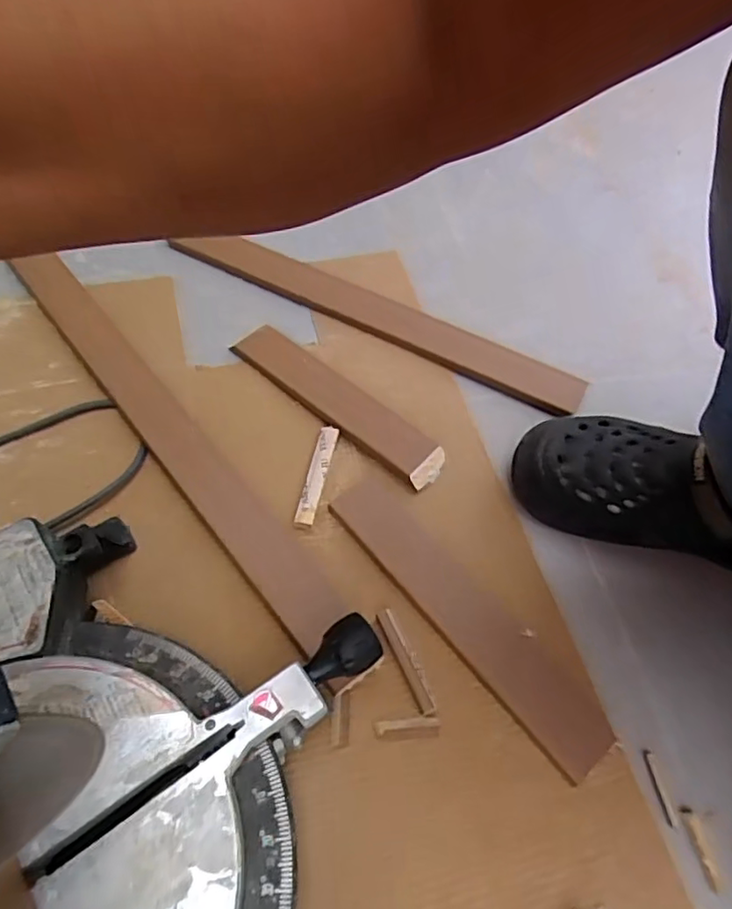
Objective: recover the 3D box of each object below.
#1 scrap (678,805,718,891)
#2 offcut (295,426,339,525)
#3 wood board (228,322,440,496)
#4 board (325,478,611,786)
[{"bbox_3d":[0.244,0.286,0.434,0.013,0.006,0.051,-8,58,-9],"label":"scrap"},{"bbox_3d":[-0.047,0.019,0.582,0.018,0.012,0.106,12,57,4],"label":"offcut"},{"bbox_3d":[-0.032,-0.057,0.628,0.264,0.016,0.053,38,63,19],"label":"wood board"},{"bbox_3d":[0.080,0.136,0.519,0.052,0.005,0.302,-35,66,-23],"label":"board"}]

